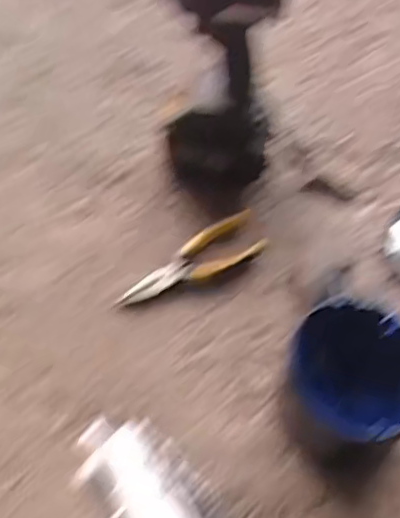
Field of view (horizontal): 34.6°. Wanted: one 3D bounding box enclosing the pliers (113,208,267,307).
[{"bbox_3d":[-0.010,0.005,0.653,0.161,0.026,0.042,-26,64,-17],"label":"pliers"}]

